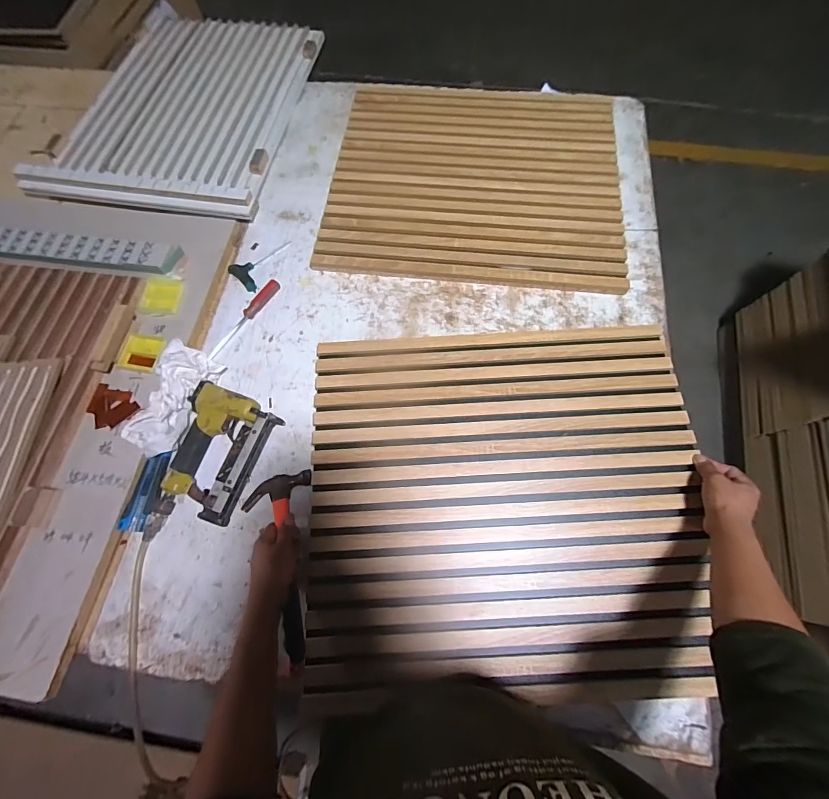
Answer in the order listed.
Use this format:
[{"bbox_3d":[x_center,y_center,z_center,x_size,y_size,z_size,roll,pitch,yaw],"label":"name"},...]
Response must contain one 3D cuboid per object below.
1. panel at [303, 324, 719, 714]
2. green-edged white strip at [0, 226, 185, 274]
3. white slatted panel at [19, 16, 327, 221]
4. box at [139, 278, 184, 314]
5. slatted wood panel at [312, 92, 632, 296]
[{"bbox_3d":[0.132,0.131,0.538,0.561,0.024,0.504,-4,69,0],"label":"panel"},{"bbox_3d":[-0.718,-0.287,0.681,0.564,0.025,0.063,6,70,3],"label":"green-edged white strip"},{"bbox_3d":[-0.523,-0.679,0.848,0.489,0.037,0.646,9,70,4],"label":"white slatted panel"},{"bbox_3d":[-0.460,-0.186,0.664,0.066,0.014,0.067,1,70,2],"label":"box"},{"bbox_3d":[0.119,-0.463,0.757,0.576,0.019,0.530,3,70,2],"label":"slatted wood panel"}]

